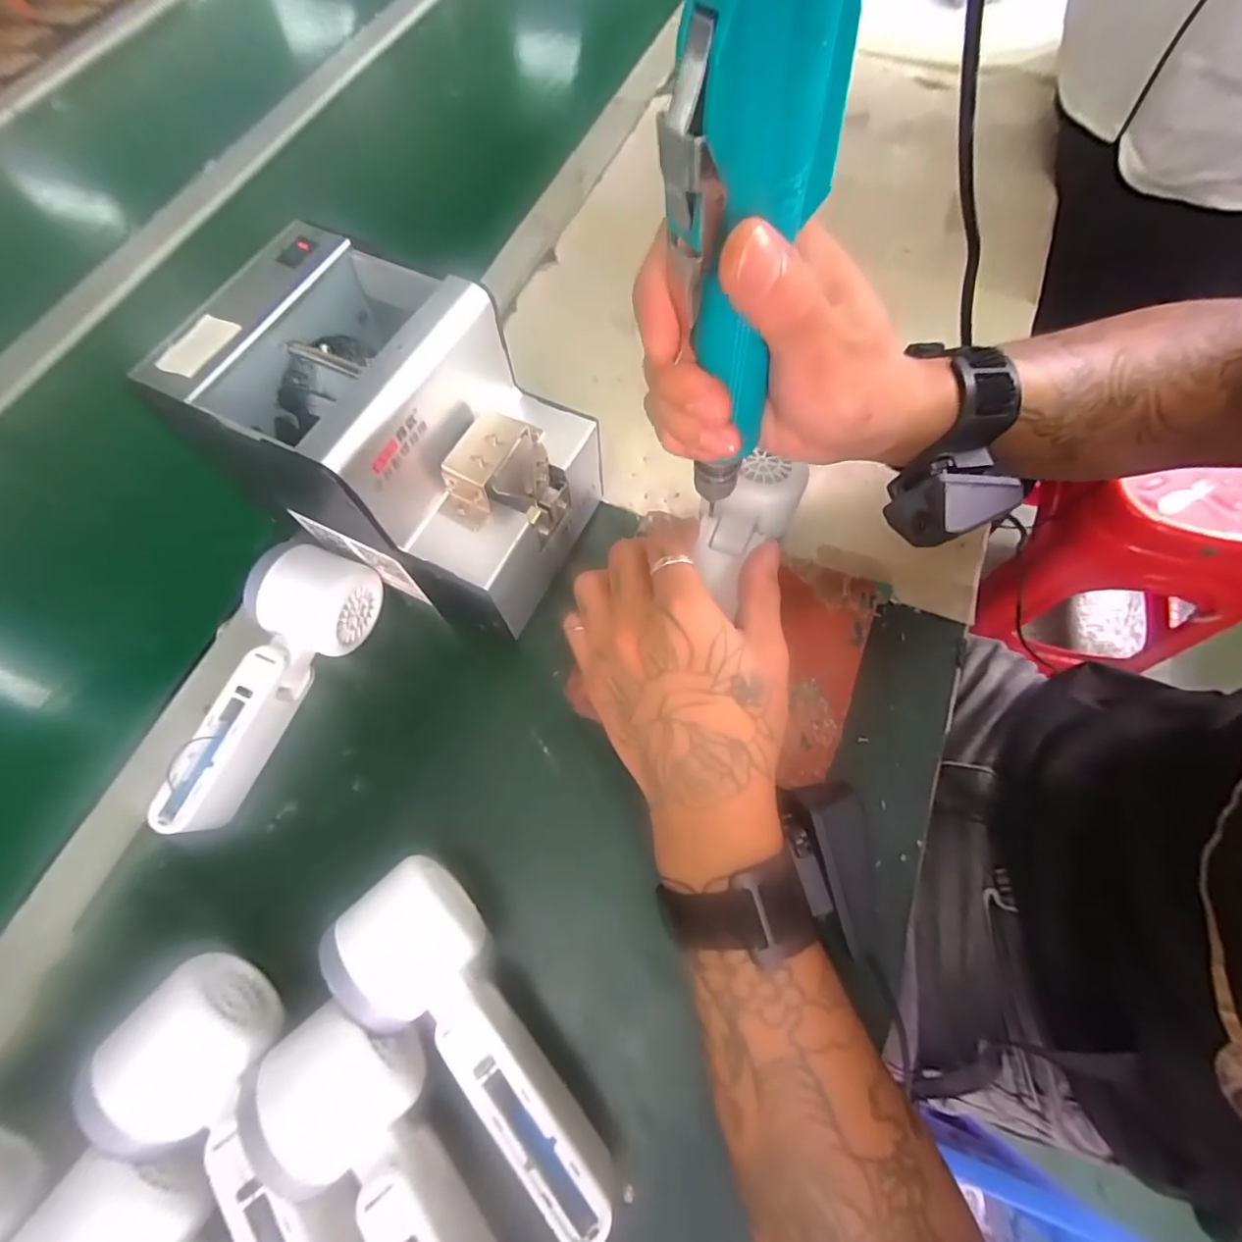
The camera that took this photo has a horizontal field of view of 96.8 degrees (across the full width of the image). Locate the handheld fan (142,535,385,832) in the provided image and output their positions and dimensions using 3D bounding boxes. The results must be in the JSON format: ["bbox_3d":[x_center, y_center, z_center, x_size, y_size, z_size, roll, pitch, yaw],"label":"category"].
[{"bbox_3d":[-0.196,0.038,0.310,0.042,0.067,0.164,19,69,11],"label":"handheld fan"}]

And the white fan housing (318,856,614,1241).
[{"bbox_3d":[-0.063,0.187,0.252,0.162,0.048,0.058,41,75,18],"label":"white fan housing"}]

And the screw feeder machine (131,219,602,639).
[{"bbox_3d":[-0.115,-0.094,0.316,0.166,0.152,0.119,22,70,12],"label":"screw feeder machine"}]

